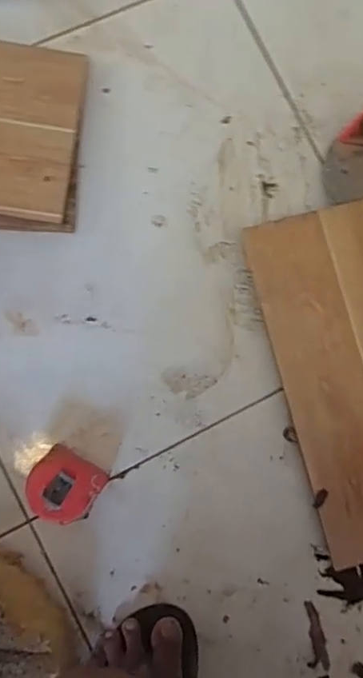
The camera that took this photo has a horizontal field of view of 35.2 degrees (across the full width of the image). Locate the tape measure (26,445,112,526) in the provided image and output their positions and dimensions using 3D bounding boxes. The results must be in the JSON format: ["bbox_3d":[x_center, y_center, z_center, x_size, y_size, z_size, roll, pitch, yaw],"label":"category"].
[{"bbox_3d":[-0.126,0.158,0.618,0.073,0.038,0.069,29,84,-2],"label":"tape measure"}]

